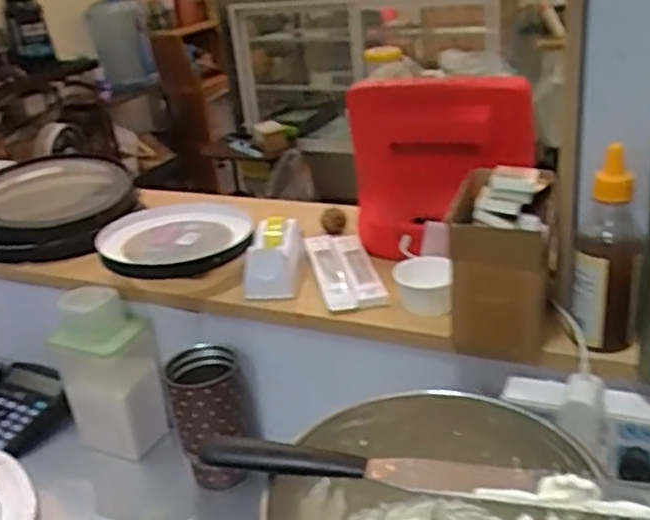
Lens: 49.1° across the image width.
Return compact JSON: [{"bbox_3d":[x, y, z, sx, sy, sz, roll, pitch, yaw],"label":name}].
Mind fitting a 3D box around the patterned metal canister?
[{"bbox_3d":[-0.122,0.177,0.794,0.088,0.140,0.085,-14,26,-16],"label":"patterned metal canister"}]

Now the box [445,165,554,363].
[{"bbox_3d":[0.166,-0.004,0.657,0.087,0.149,0.131,2,26,18],"label":"box"}]

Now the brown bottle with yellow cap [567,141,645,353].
[{"bbox_3d":[0.235,-0.005,0.600,0.053,0.161,0.047,7,28,26],"label":"brown bottle with yellow cap"}]

